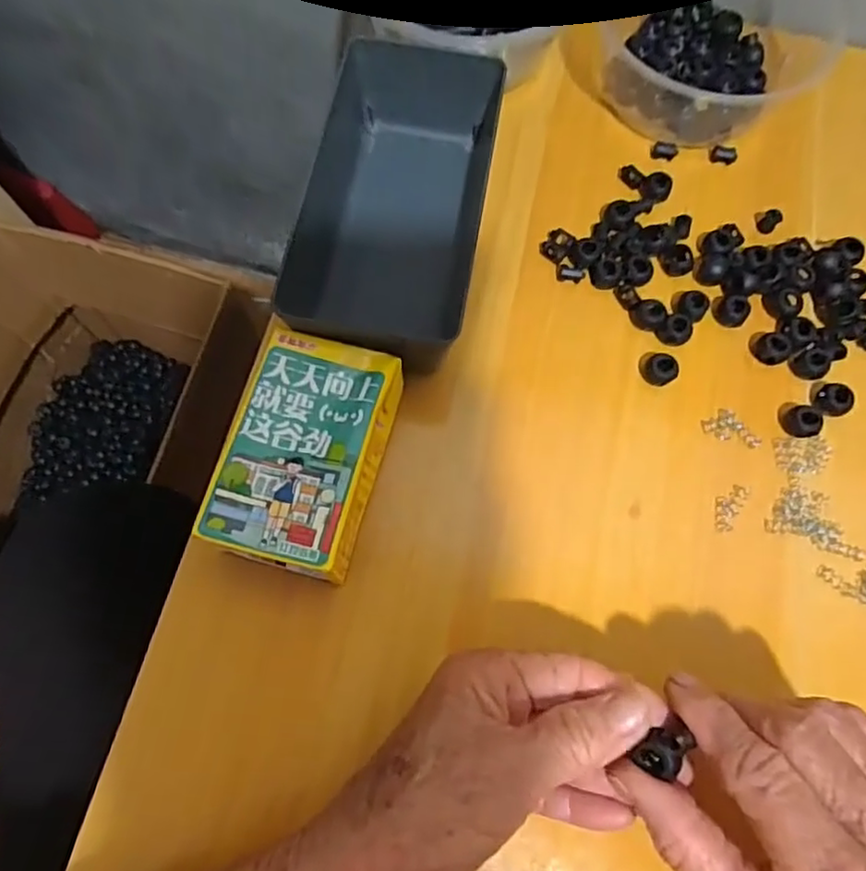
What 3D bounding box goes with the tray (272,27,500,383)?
[{"bbox_3d":[-0.017,-0.132,0.345,0.088,0.054,0.204,10,71,2],"label":"tray"}]

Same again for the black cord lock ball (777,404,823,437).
[{"bbox_3d":[0.195,-0.008,0.328,0.015,0.014,0.020,-42,77,-14],"label":"black cord lock ball"}]

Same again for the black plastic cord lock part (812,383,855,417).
[{"bbox_3d":[0.214,-0.019,0.333,0.016,0.012,0.018,-29,74,-11],"label":"black plastic cord lock part"}]

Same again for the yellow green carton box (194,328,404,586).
[{"bbox_3d":[-0.060,0.011,0.299,0.064,0.046,0.105,15,71,4],"label":"yellow green carton box"}]

